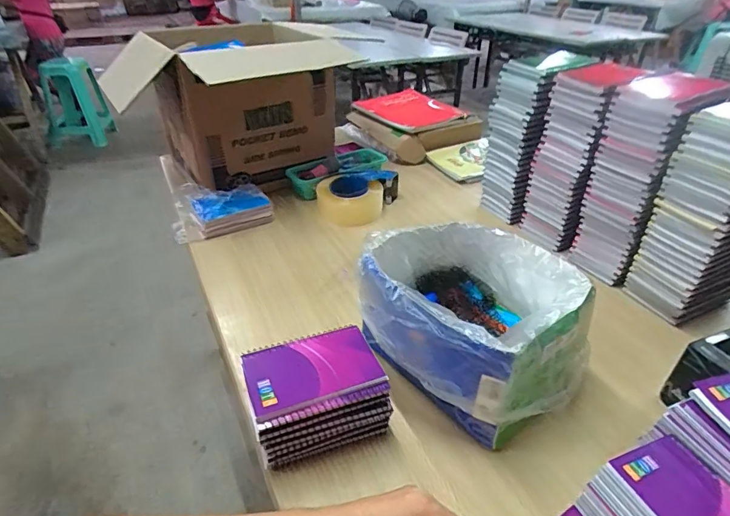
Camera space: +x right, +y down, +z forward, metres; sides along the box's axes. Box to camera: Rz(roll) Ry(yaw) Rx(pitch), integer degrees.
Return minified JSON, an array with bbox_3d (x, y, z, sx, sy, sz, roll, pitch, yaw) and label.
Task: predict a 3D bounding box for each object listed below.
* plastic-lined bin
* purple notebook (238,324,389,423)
[{"bbox_3d":[0.121,0.069,0.517,0.214,0.146,0.239,-19,39,-24],"label":"plastic-lined bin"},{"bbox_3d":[-0.053,0.108,0.437,0.124,0.008,0.081,-13,37,-17],"label":"purple notebook"}]

